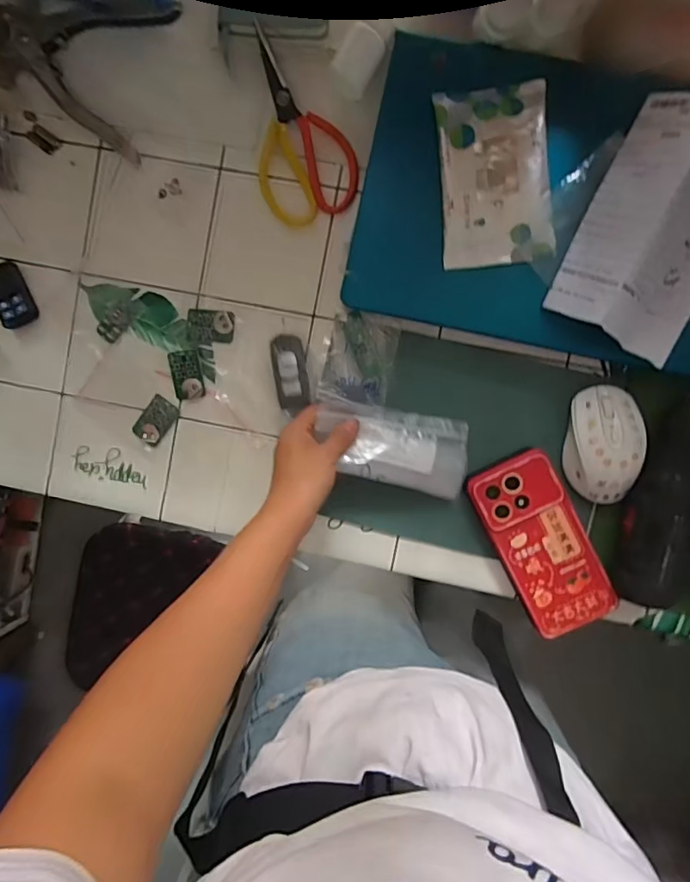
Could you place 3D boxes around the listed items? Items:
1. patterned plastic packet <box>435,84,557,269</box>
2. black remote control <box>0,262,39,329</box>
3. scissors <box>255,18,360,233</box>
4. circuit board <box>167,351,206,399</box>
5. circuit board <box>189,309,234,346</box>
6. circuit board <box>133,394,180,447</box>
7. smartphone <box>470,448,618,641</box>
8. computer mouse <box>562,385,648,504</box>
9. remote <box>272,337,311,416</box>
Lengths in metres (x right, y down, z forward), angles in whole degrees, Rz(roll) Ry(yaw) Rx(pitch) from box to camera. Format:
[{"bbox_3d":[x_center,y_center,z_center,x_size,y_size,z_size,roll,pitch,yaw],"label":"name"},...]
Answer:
[{"bbox_3d":[0.126,-0.224,0.438,0.090,0.014,0.142,-5,94,5],"label":"patterned plastic packet"},{"bbox_3d":[-0.324,-0.141,0.498,0.036,0.014,0.060,-23,92,6],"label":"black remote control"},{"bbox_3d":[-0.052,-0.281,0.471,0.086,0.023,0.160,-25,92,6],"label":"scissors"},{"bbox_3d":[-0.151,-0.064,0.495,0.029,0.007,0.045,-8,94,5],"label":"circuit board"},{"bbox_3d":[-0.129,-0.109,0.495,0.045,0.007,0.032,5,95,4],"label":"circuit board"},{"bbox_3d":[-0.184,-0.019,0.504,0.030,0.004,0.045,36,96,1],"label":"circuit board"},{"bbox_3d":[0.177,0.092,0.466,0.078,0.011,0.160,-27,92,6],"label":"smartphone"},{"bbox_3d":[0.229,0.004,0.455,0.058,0.032,0.099,5,95,4],"label":"computer mouse"},{"bbox_3d":[-0.050,-0.062,0.482,0.029,0.012,0.071,-7,94,5],"label":"remote"}]

